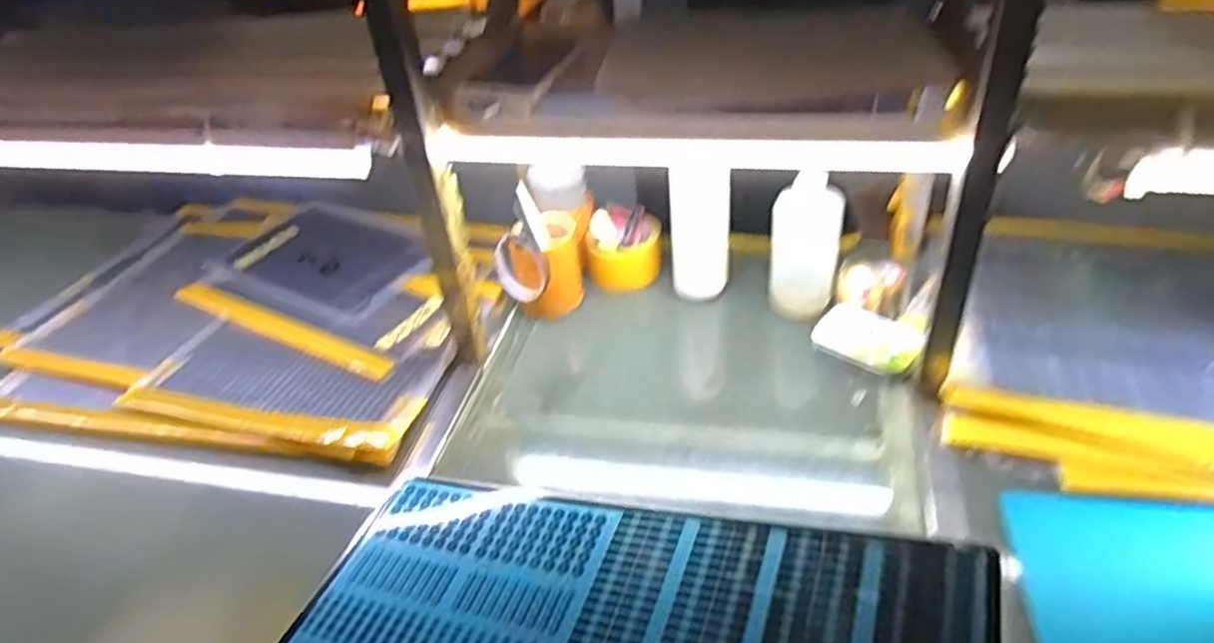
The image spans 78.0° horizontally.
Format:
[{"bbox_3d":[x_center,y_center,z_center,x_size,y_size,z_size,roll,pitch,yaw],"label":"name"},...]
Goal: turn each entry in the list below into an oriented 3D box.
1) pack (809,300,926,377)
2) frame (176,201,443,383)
[{"bbox_3d":[0.296,0.017,0.846,0.111,0.026,0.078,24,47,32],"label":"pack"},{"bbox_3d":[-0.365,-0.058,1.004,0.369,0.032,0.244,18,44,27],"label":"frame"}]

